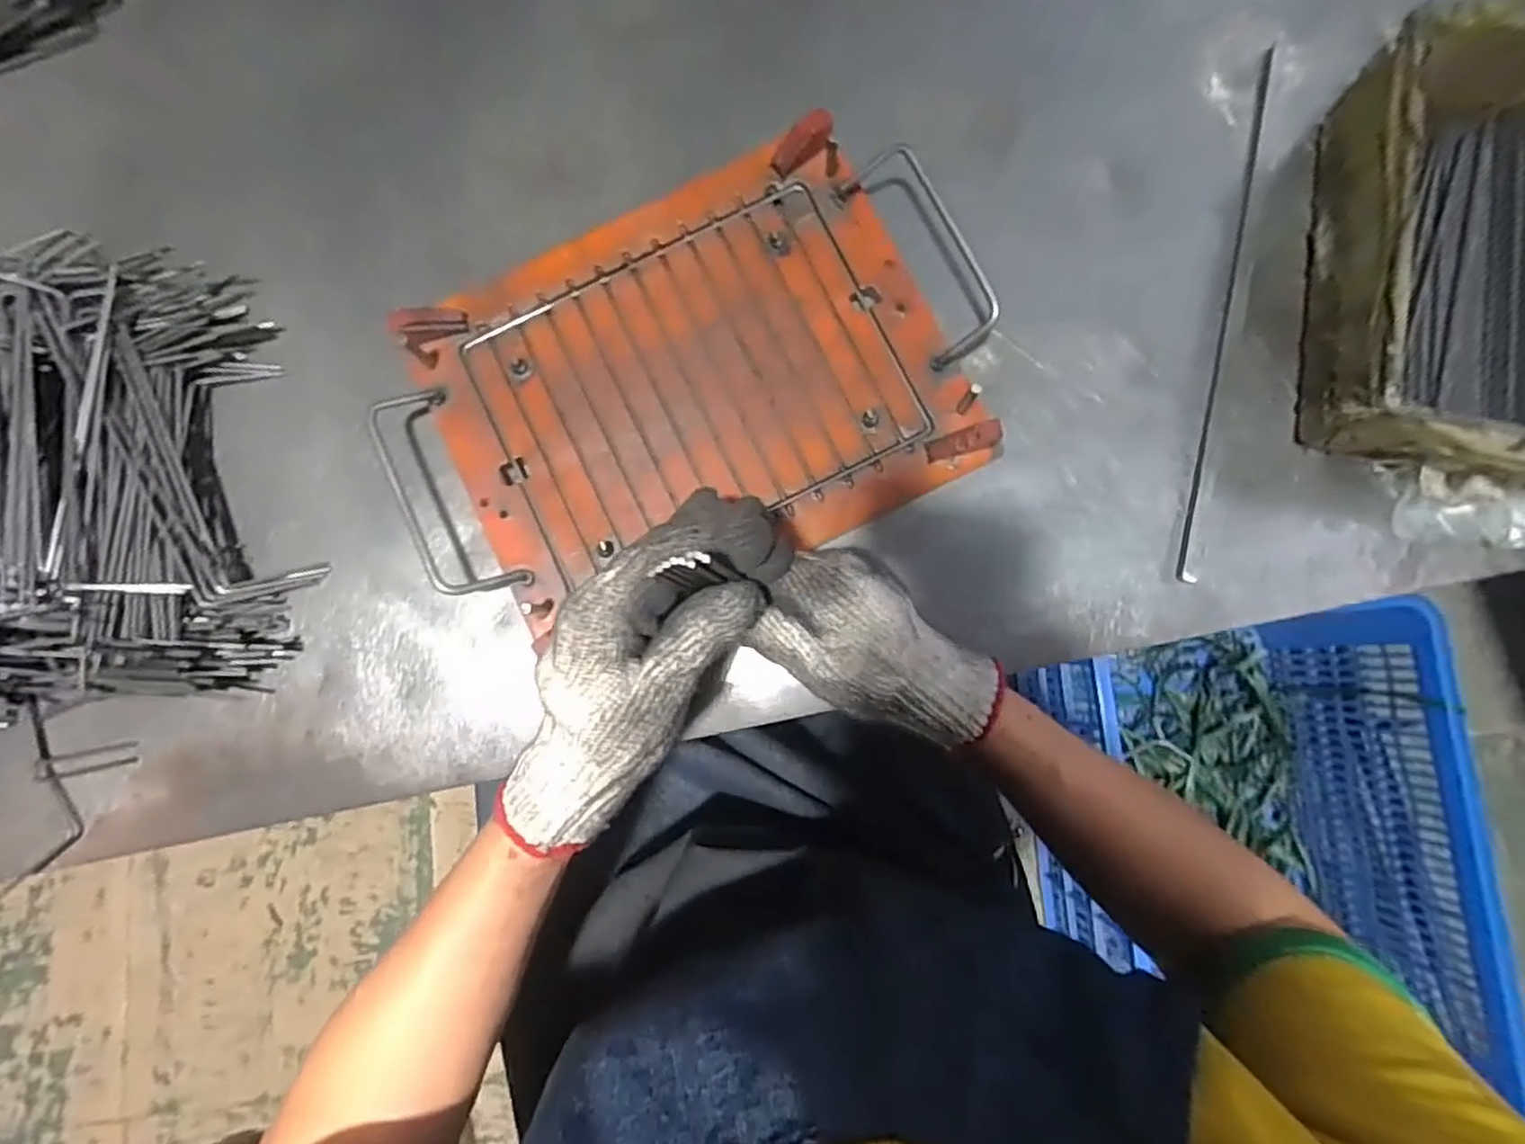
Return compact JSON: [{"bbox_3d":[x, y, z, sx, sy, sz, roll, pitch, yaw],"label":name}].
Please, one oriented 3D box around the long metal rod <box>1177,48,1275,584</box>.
[{"bbox_3d":[0.299,-0.172,0.446,0.008,0.006,0.371,13,83,5],"label":"long metal rod"}]

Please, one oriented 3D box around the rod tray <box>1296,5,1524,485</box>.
[{"bbox_3d":[0.439,-0.175,0.400,0.194,0.074,0.260,9,83,5],"label":"rod tray"}]

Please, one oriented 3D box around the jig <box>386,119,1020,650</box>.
[{"bbox_3d":[-0.044,-0.117,0.429,0.364,0.034,0.236,-25,81,0],"label":"jig"}]

